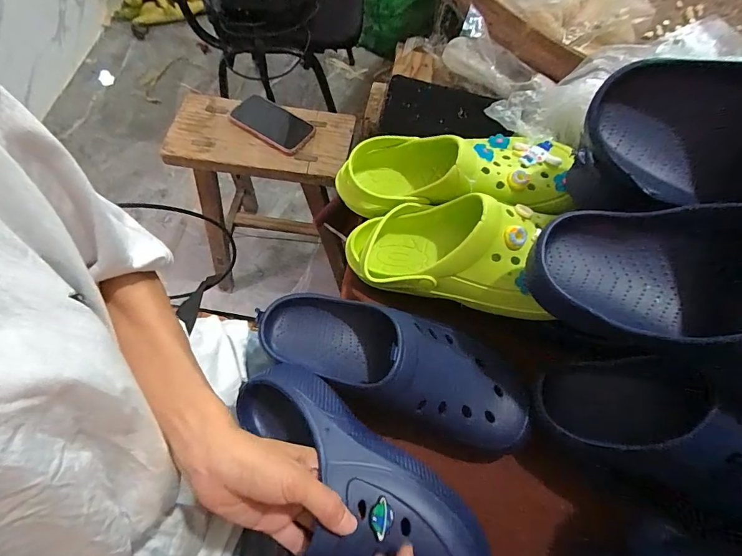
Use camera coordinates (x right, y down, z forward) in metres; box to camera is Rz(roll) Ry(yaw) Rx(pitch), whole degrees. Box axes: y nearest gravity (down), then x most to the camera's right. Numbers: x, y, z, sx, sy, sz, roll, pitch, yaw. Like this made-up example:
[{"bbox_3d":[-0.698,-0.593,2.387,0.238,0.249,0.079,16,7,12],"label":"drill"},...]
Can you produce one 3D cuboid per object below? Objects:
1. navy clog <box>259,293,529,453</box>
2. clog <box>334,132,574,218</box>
[{"bbox_3d":[0.021,0.081,0.406,0.281,0.081,0.119,21,67,9],"label":"navy clog"},{"bbox_3d":[0.087,-0.128,0.475,0.261,0.085,0.122,7,63,24],"label":"clog"}]

